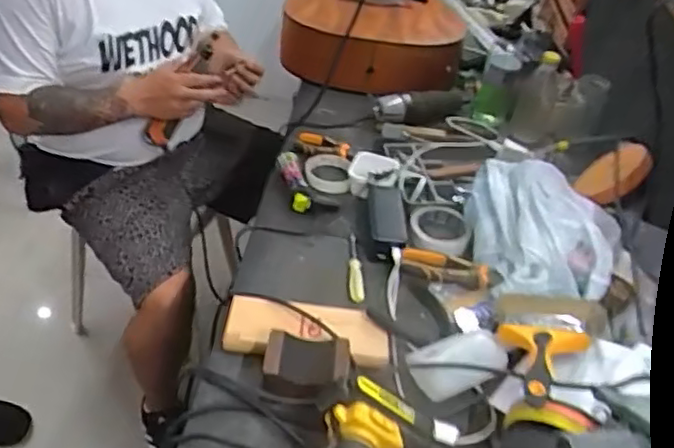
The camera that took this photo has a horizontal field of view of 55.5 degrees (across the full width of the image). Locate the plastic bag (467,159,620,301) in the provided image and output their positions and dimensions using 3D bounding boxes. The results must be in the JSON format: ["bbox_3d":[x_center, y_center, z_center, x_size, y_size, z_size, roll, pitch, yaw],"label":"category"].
[{"bbox_3d":[0.275,0.003,0.874,0.217,0.116,0.180,22,42,17],"label":"plastic bag"}]

